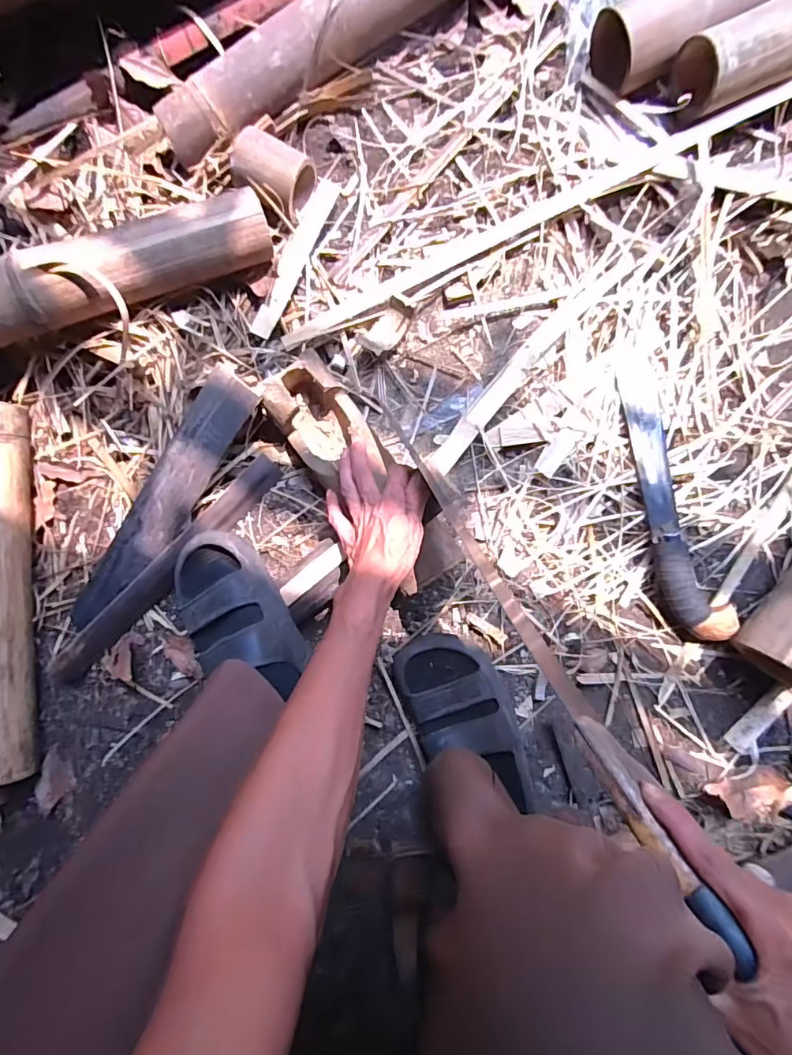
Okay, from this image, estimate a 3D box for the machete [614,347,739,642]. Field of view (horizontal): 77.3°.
[{"bbox_3d":[0.302,-0.035,0.555,0.059,0.026,0.328,-16,87,3],"label":"machete"}]

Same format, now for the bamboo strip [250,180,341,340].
[{"bbox_3d":[-0.124,-0.331,0.606,0.031,0.011,0.210,24,90,4],"label":"bamboo strip"}]

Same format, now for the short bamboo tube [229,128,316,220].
[{"bbox_3d":[-0.148,-0.423,0.587,0.088,0.059,0.072,23,90,4],"label":"short bamboo tube"}]

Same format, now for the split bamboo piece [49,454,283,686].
[{"bbox_3d":[-0.276,0.056,0.587,0.039,0.035,0.370,44,91,4],"label":"split bamboo piece"}]

